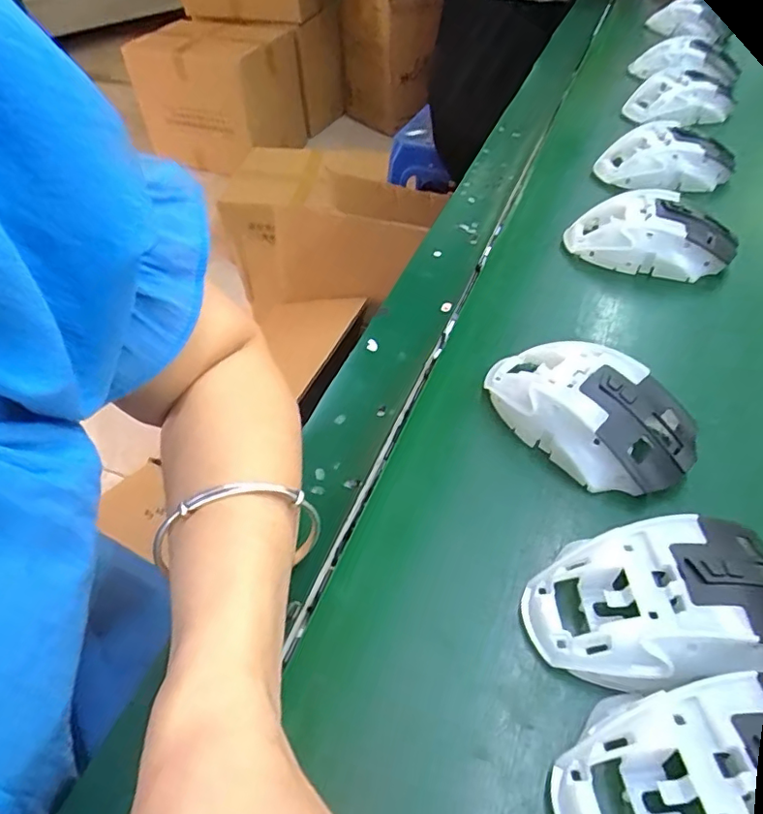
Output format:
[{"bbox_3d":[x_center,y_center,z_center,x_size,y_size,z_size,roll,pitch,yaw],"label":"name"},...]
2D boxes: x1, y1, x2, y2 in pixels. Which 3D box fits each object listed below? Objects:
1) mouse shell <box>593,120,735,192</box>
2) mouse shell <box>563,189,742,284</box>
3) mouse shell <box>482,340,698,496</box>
[{"bbox_3d":[0.242,-0.213,0.478,0.103,0.038,0.057,24,54,20],"label":"mouse shell"},{"bbox_3d":[0.196,-0.125,0.408,0.114,0.038,0.058,21,53,18],"label":"mouse shell"},{"bbox_3d":[0.109,-0.001,0.301,0.059,0.035,0.111,-36,58,-26],"label":"mouse shell"}]

